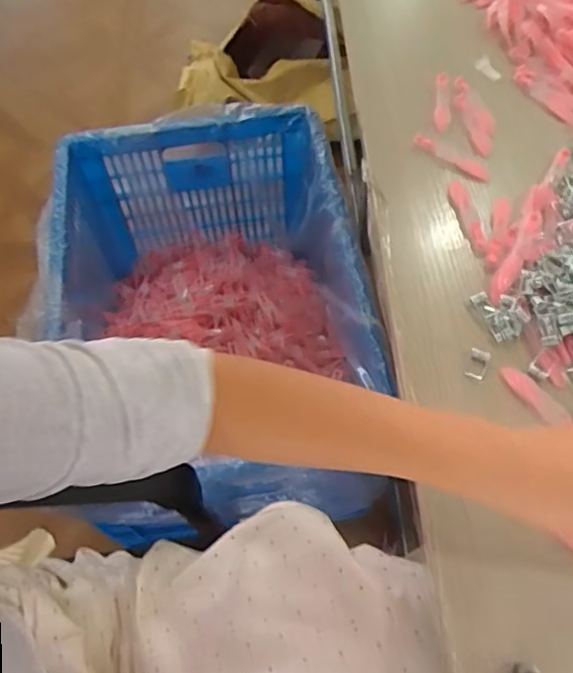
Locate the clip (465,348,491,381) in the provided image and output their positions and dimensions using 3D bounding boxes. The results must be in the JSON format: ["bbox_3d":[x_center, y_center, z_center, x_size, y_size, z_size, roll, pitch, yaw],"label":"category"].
[{"bbox_3d":[0.142,0.020,0.438,0.014,0.004,0.022,20,63,13],"label":"clip"}]

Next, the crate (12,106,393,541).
[{"bbox_3d":[-0.136,-0.058,1.049,0.509,0.308,0.694,-7,60,-2],"label":"crate"}]

